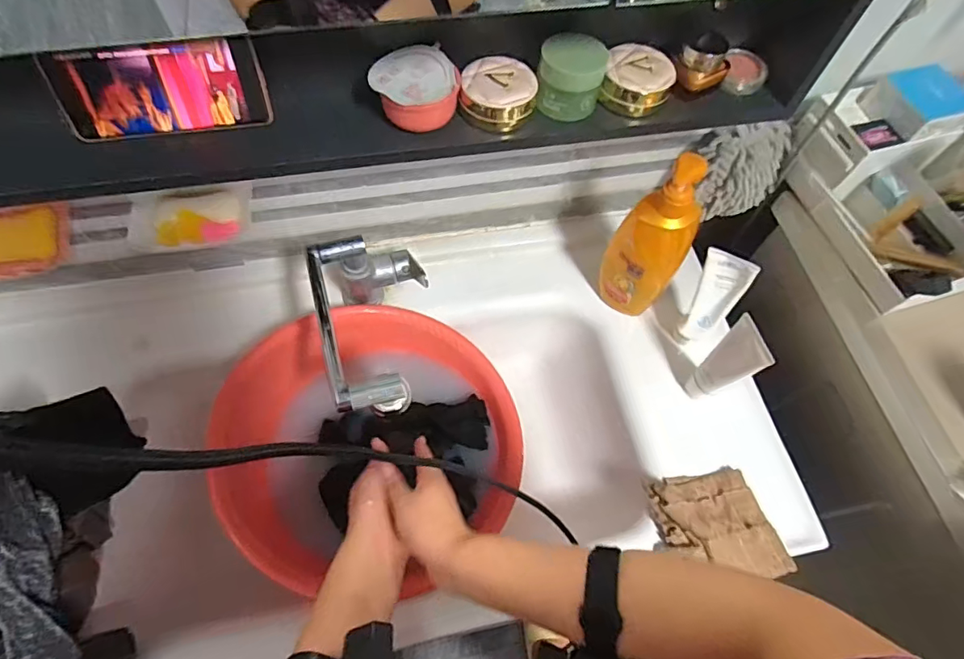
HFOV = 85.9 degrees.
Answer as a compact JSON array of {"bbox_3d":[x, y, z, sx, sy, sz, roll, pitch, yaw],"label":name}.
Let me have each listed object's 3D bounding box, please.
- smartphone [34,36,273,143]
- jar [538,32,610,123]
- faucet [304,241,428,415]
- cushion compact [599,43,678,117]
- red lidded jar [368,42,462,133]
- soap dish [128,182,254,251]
[{"bbox_3d":[-0.275,-0.205,0.448,0.165,0.071,0.010,-9,42,-8],"label":"smartphone"},{"bbox_3d":[0.083,-0.236,0.484,0.059,0.051,0.055,1,62,-2],"label":"jar"},{"bbox_3d":[-0.129,0.002,0.612,0.109,0.151,0.218,-7,62,-7],"label":"faucet"},{"bbox_3d":[0.152,-0.242,0.510,0.065,0.040,0.060,14,62,4],"label":"cushion compact"},{"bbox_3d":[-0.061,-0.219,0.477,0.074,0.046,0.062,-22,65,-14],"label":"red lidded jar"},{"bbox_3d":[-0.322,-0.123,0.569,0.127,0.017,0.079,-9,63,-8],"label":"soap dish"}]

